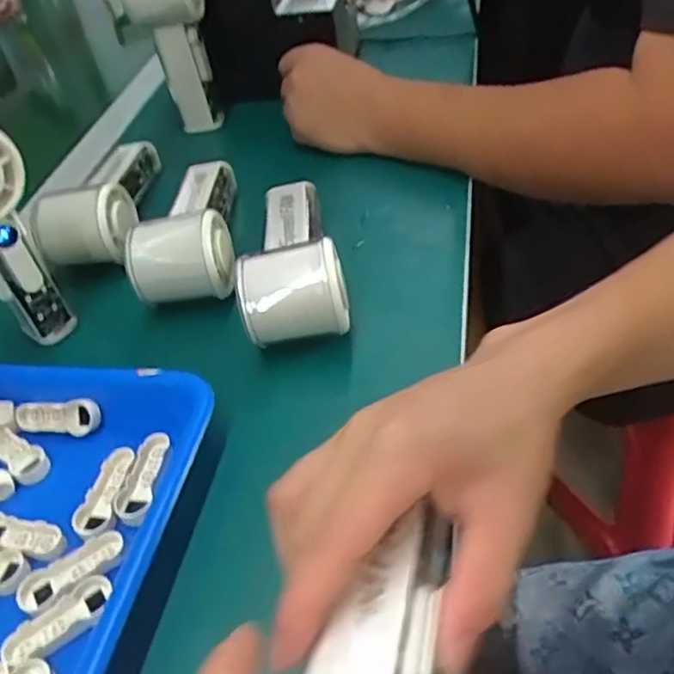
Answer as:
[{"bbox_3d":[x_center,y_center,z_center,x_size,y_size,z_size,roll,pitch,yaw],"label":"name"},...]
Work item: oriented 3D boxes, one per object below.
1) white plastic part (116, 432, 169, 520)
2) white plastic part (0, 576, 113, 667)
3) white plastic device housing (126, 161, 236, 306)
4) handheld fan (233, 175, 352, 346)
[{"bbox_3d":[-0.100,0.072,0.347,0.013,0.009,0.050,0,45,15],"label":"white plastic part"},{"bbox_3d":[-0.122,0.126,0.294,0.049,0.005,0.018,-36,47,-22],"label":"white plastic part"},{"bbox_3d":[-0.107,-0.087,0.480,0.067,0.051,0.148,-10,43,3],"label":"white plastic device housing"},{"bbox_3d":[-0.032,-0.057,0.444,0.062,0.055,0.150,-11,43,1],"label":"handheld fan"}]

